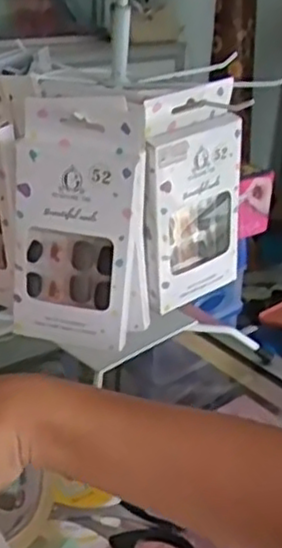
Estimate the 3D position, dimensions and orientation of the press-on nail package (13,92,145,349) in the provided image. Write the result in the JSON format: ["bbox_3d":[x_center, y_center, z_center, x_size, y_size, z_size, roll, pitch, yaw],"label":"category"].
[{"bbox_3d":[-0.037,-0.028,0.416,0.070,0.144,0.020,9,20,8],"label":"press-on nail package"}]

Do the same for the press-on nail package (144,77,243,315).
[{"bbox_3d":[0.035,-0.047,0.461,0.071,0.143,0.014,-22,33,-29],"label":"press-on nail package"}]

